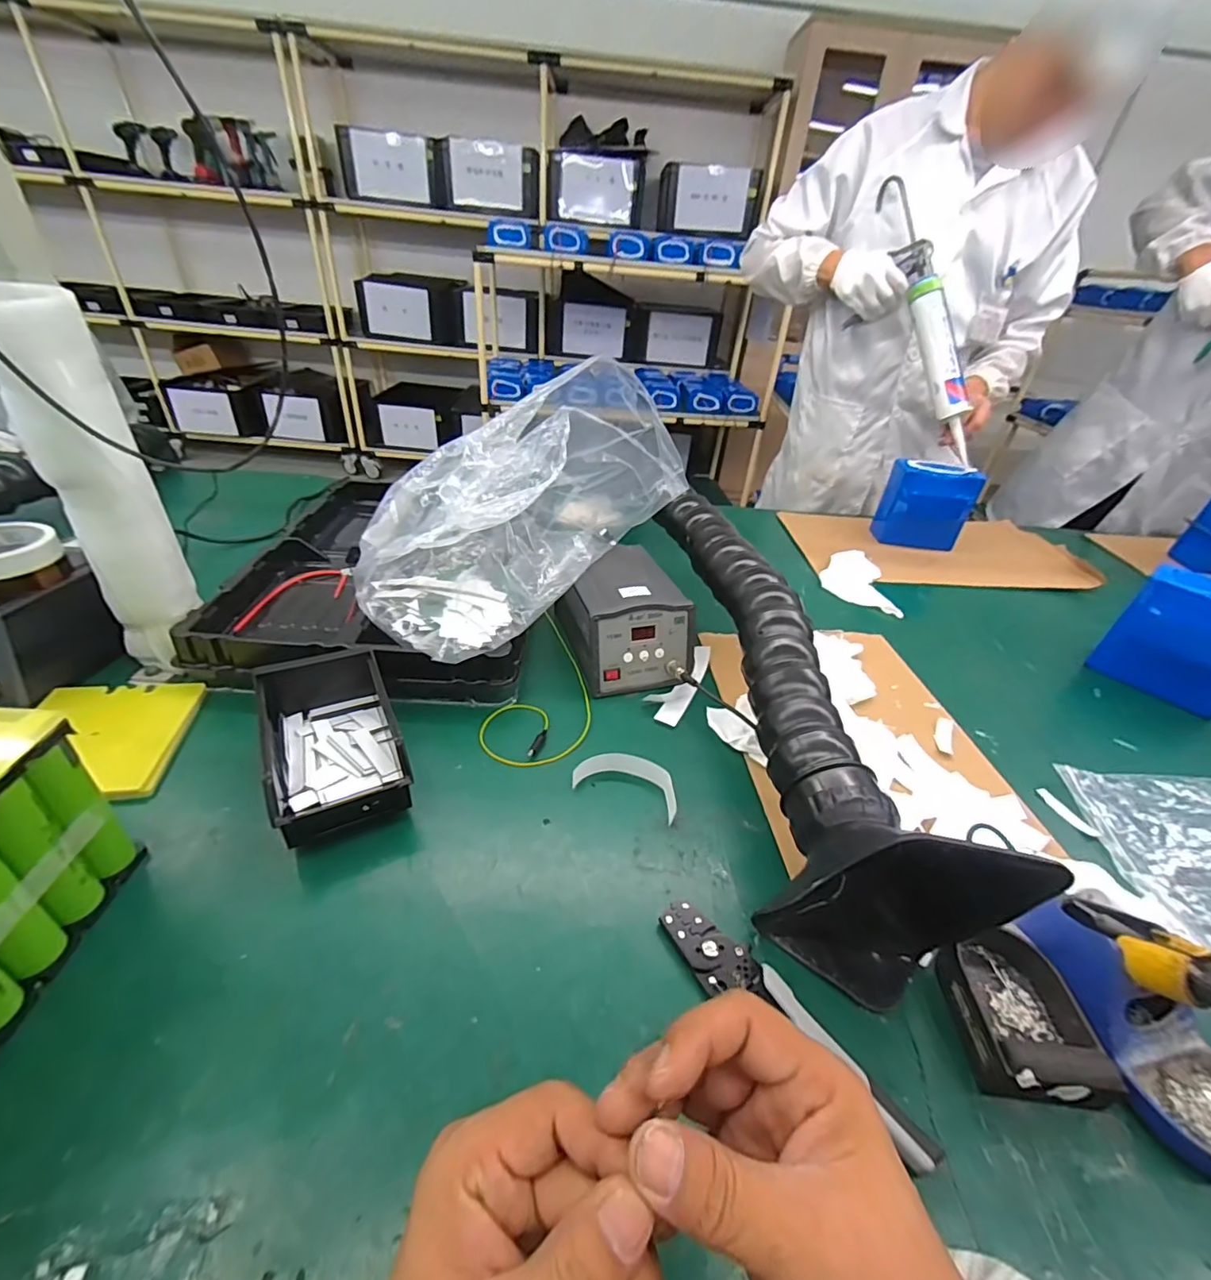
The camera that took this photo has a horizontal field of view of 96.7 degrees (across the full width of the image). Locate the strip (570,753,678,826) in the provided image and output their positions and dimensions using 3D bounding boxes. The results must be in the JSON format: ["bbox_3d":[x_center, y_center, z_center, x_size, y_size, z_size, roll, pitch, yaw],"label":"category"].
[{"bbox_3d":[0.022,0.136,0.515,0.100,0.030,0.038,15,38,12],"label":"strip"}]

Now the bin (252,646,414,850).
[{"bbox_3d":[-0.251,0.089,0.498,0.102,0.071,0.187,-15,42,-25],"label":"bin"}]

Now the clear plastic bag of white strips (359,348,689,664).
[{"bbox_3d":[-0.098,-0.160,0.617,0.337,0.231,0.187,-27,47,-37],"label":"clear plastic bag of white strips"}]

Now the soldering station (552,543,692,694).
[{"bbox_3d":[0.019,-0.032,0.679,0.150,0.093,0.193,-5,37,-14],"label":"soldering station"}]

